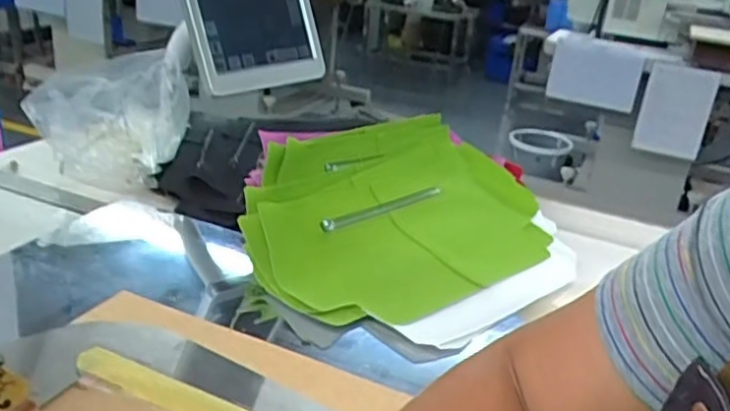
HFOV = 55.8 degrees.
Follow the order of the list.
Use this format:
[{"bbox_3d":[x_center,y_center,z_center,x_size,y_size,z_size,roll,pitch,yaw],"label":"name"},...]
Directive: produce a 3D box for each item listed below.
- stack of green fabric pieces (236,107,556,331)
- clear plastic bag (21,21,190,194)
[{"bbox_3d":[0.038,0.008,0.673,0.330,0.062,0.227,-14,53,-36],"label":"stack of green fabric pieces"},{"bbox_3d":[-0.290,-0.106,0.801,0.161,0.132,0.139,-2,25,-15],"label":"clear plastic bag"}]

